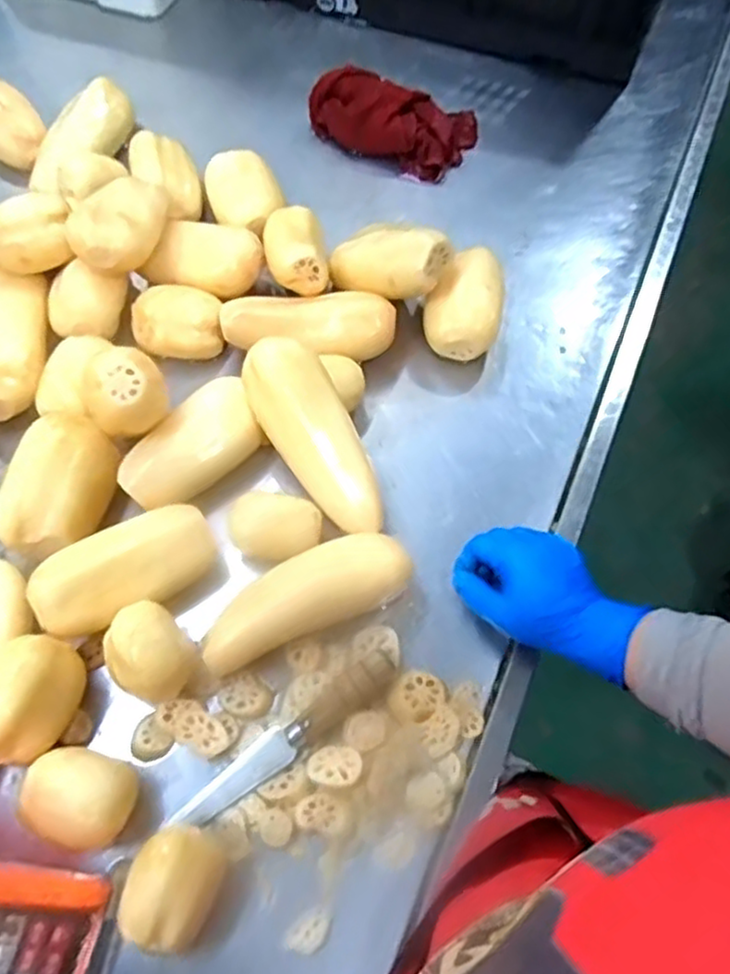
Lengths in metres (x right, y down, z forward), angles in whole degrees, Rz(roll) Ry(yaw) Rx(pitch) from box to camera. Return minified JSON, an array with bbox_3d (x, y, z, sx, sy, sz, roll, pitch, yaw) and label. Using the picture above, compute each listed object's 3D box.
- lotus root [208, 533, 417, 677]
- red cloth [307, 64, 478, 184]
[{"bbox_3d":[-0.050,0.096,0.590,0.178,0.065,0.068,-23,65,-9],"label":"lotus root"},{"bbox_3d":[0.029,-0.443,0.847,0.196,0.058,0.111,22,66,12],"label":"red cloth"}]

